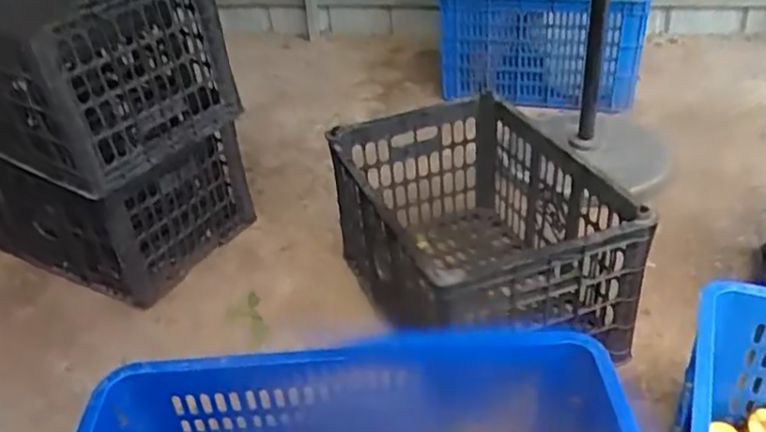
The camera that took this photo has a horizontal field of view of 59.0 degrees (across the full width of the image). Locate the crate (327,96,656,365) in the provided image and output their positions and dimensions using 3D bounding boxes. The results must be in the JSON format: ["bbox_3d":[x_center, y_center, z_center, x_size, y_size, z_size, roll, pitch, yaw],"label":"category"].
[{"bbox_3d":[0.162,0.045,1.132,0.393,0.303,0.441,-14,37,-18],"label":"crate"}]

